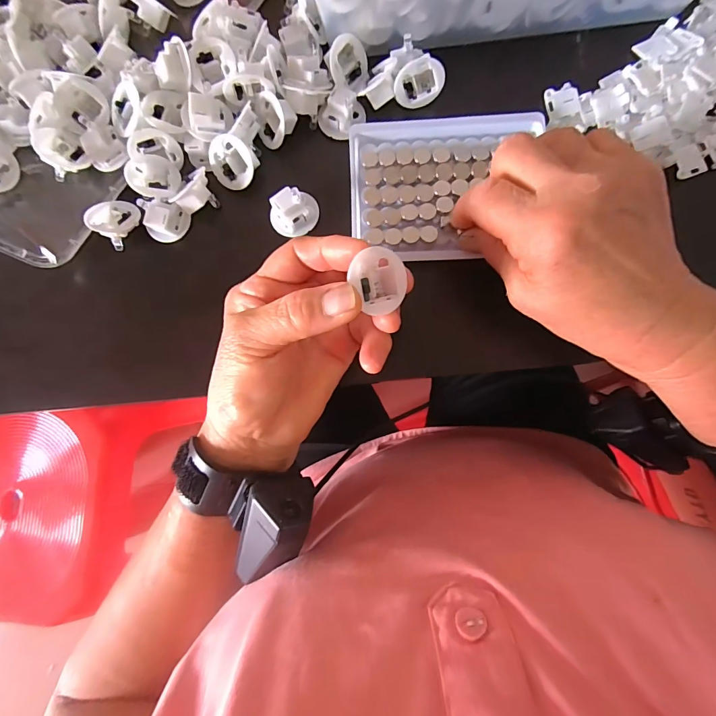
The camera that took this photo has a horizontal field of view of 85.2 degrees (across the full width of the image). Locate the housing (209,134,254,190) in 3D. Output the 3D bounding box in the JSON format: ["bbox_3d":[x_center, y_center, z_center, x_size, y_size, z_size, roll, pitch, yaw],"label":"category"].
[{"bbox_3d":[-0.083,-0.134,0.266,0.034,0.014,0.031,46,127,-10],"label":"housing"}]

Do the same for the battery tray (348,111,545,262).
[{"bbox_3d":[0.056,-0.117,0.262,0.121,0.014,0.104,2,84,4],"label":"battery tray"}]

